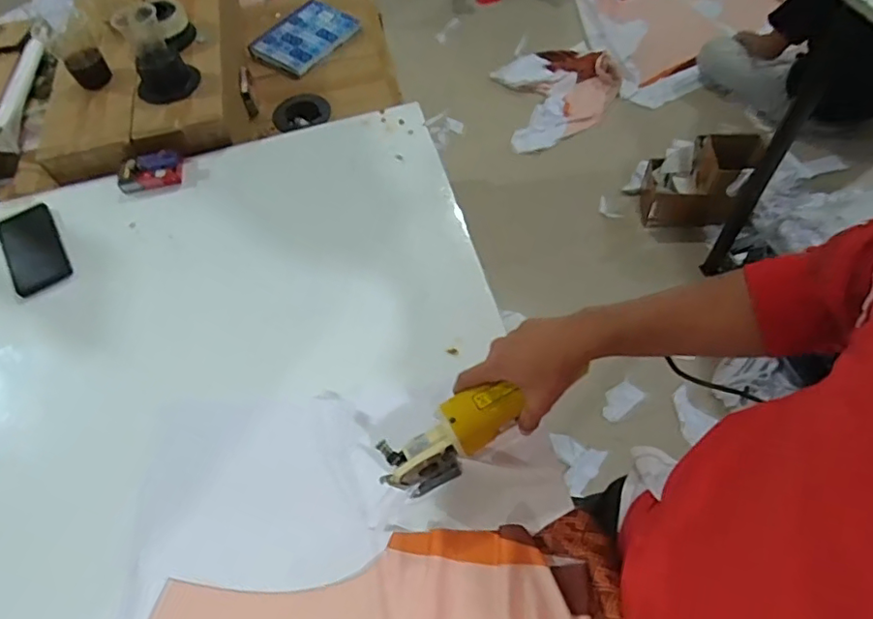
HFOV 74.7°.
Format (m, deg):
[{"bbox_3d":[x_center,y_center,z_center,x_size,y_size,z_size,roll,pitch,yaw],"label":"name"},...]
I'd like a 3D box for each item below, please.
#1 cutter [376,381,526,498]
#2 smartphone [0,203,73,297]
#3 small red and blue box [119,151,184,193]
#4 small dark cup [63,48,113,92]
[{"bbox_3d":[0.021,0.137,0.613,0.160,0.085,0.063,-39,53,2],"label":"cutter"},{"bbox_3d":[-0.610,-0.099,0.861,0.076,0.010,0.179,-31,60,-14],"label":"smartphone"},{"bbox_3d":[-0.460,-0.224,0.918,0.099,0.028,0.062,-19,58,-7],"label":"small red and blue box"},{"bbox_3d":[-0.608,-0.424,0.996,0.060,0.054,0.055,-2,57,4],"label":"small dark cup"}]

